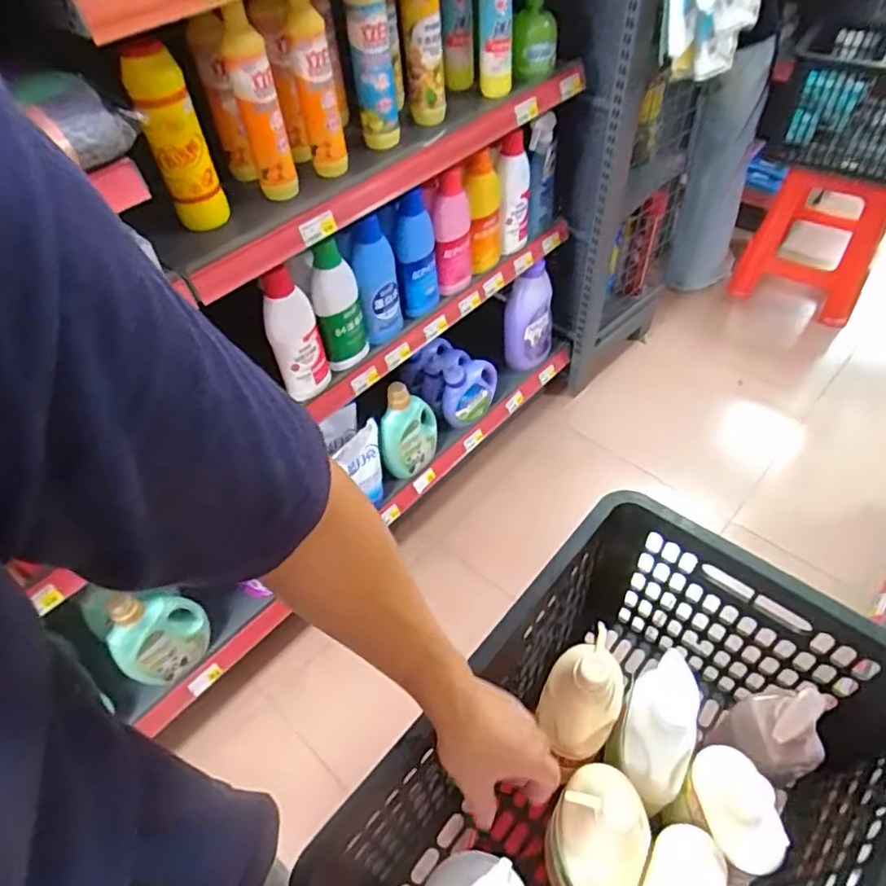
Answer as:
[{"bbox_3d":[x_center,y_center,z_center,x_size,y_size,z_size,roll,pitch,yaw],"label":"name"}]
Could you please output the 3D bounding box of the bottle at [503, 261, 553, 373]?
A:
[{"bbox_3d":[0.213,-0.305,1.521,0.118,0.289,0.074,5,50,8],"label":"bottle"}]

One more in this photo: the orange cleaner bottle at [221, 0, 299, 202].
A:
[{"bbox_3d":[-0.247,-0.446,0.824,0.056,0.229,0.080,-15,50,-8],"label":"orange cleaner bottle"}]

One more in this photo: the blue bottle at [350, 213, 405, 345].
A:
[{"bbox_3d":[-0.122,-0.289,1.112,0.095,0.257,0.063,-26,53,-17],"label":"blue bottle"}]

